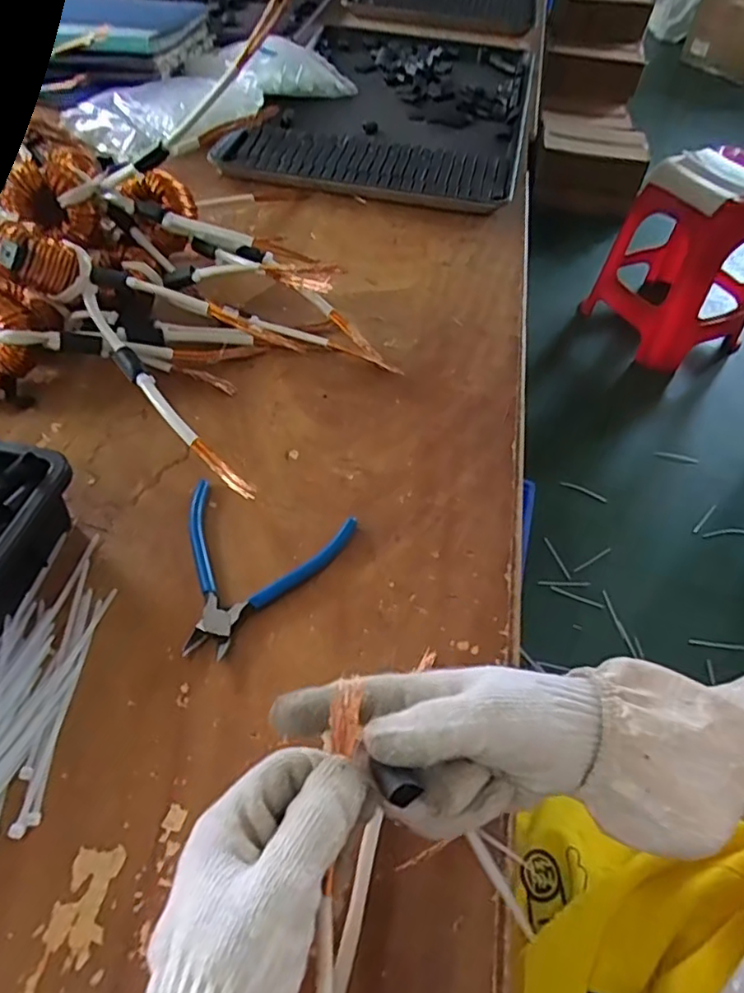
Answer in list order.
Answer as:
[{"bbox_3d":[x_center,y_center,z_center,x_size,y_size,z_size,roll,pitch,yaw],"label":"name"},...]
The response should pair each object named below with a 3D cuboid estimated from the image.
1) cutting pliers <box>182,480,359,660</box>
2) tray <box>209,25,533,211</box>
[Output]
[{"bbox_3d":[-0.086,0.053,0.452,0.126,0.011,0.131,10,51,4],"label":"cutting pliers"},{"bbox_3d":[0.040,-0.589,0.945,0.371,0.039,0.556,12,52,6],"label":"tray"}]

